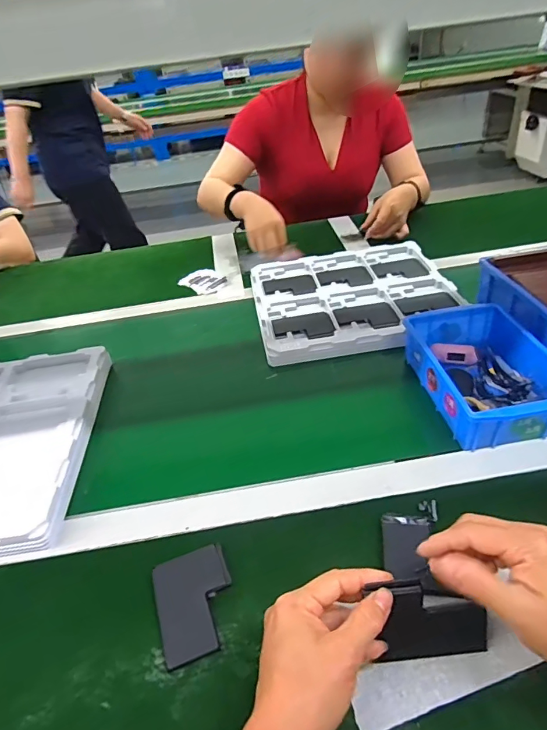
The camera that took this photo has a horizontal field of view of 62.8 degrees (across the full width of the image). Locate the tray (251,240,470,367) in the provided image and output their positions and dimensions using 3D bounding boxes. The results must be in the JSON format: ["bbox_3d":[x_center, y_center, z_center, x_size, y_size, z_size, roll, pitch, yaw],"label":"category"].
[{"bbox_3d":[0.130,-0.114,0.741,0.316,0.031,0.283,-9,38,-3],"label":"tray"}]

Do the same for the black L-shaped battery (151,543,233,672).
[{"bbox_3d":[-0.066,0.200,0.381,0.064,0.008,0.086,-17,39,-13],"label":"black L-shaped battery"}]

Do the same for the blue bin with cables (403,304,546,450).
[{"bbox_3d":[0.252,0.002,0.545,0.138,0.057,0.208,-11,38,-5],"label":"blue bin with cables"}]

